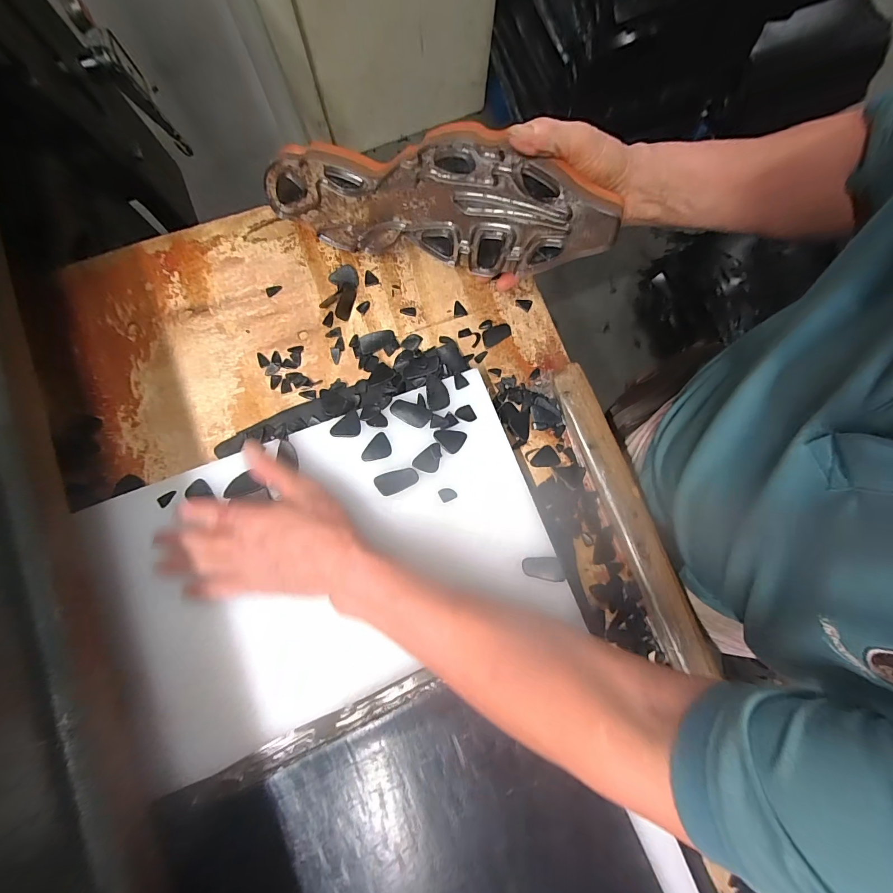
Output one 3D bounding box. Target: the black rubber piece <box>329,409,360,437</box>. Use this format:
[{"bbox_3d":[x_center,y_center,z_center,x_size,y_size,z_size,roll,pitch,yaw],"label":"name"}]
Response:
[{"bbox_3d":[-0.093,-0.018,0.363,0.031,0.004,0.021,-41,85,-6],"label":"black rubber piece"}]

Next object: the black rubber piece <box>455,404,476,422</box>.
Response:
[{"bbox_3d":[0.019,-0.031,0.368,0.017,0.004,0.018,0,82,-1],"label":"black rubber piece"}]

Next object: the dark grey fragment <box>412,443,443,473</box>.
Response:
[{"bbox_3d":[-0.015,0.013,0.361,0.030,0.004,0.021,-39,84,-6],"label":"dark grey fragment"}]

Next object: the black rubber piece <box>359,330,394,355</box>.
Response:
[{"bbox_3d":[-0.074,-0.112,0.406,0.038,0.006,0.020,-25,83,-5],"label":"black rubber piece"}]

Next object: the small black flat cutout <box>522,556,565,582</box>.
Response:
[{"bbox_3d":[0.089,0.110,0.351,0.040,0.006,0.020,9,82,0],"label":"small black flat cutout"}]

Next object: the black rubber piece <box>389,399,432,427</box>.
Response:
[{"bbox_3d":[-0.034,-0.032,0.366,0.038,0.004,0.021,23,82,2],"label":"black rubber piece"}]

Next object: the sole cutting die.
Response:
[{"bbox_3d":[-0.015,-0.219,0.350,0.314,0.114,0.031,12,78,12],"label":"sole cutting die"}]

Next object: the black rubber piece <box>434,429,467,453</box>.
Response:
[{"bbox_3d":[0.003,-0.008,0.365,0.028,0.004,0.023,32,82,3],"label":"black rubber piece"}]

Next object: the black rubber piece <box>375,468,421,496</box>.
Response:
[{"bbox_3d":[-0.046,0.032,0.356,0.039,0.004,0.020,-19,83,-4],"label":"black rubber piece"}]

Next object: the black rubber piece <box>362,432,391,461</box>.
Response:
[{"bbox_3d":[-0.064,0.003,0.360,0.021,0.004,0.030,38,83,4],"label":"black rubber piece"}]

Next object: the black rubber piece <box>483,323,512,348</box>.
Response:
[{"bbox_3d":[0.054,-0.122,0.418,0.036,0.004,0.019,-31,84,-5],"label":"black rubber piece"}]

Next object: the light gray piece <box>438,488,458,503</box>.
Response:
[{"bbox_3d":[0.001,0.044,0.356,0.016,0.004,0.012,-22,83,-4],"label":"light gray piece"}]

